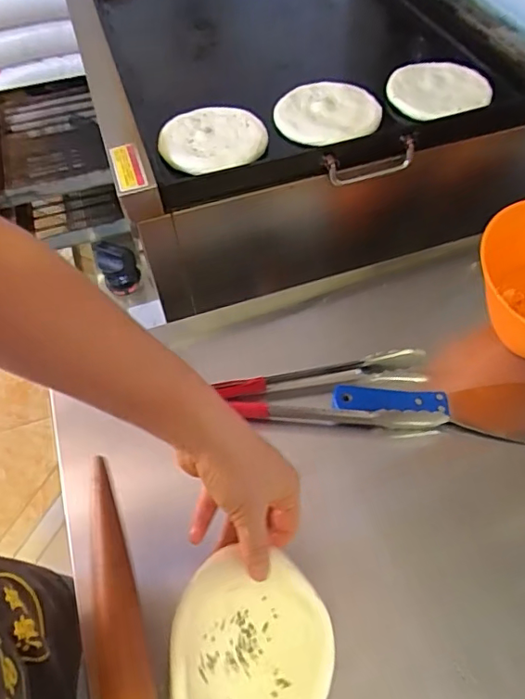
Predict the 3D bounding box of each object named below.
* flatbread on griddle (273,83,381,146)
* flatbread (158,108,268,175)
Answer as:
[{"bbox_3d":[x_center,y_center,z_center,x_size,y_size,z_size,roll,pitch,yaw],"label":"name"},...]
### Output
[{"bbox_3d":[0.083,-0.303,0.697,0.132,0.012,0.122,-7,56,2],"label":"flatbread on griddle"},{"bbox_3d":[-0.061,-0.253,0.656,0.127,0.018,0.126,-1,54,2],"label":"flatbread"}]

